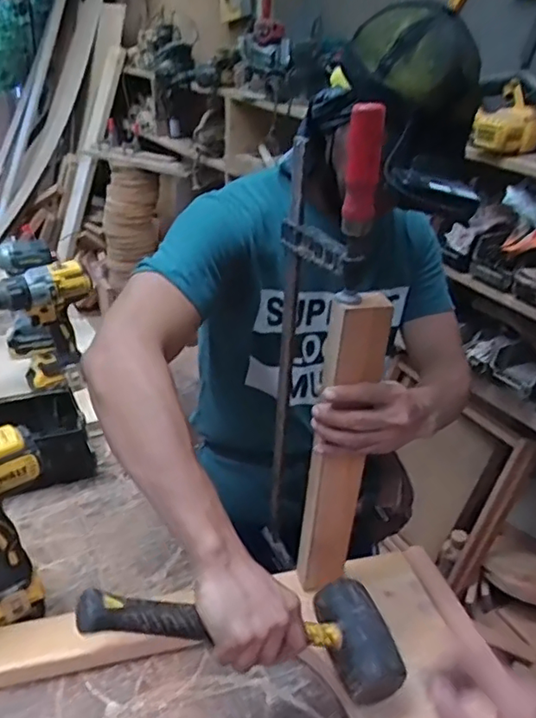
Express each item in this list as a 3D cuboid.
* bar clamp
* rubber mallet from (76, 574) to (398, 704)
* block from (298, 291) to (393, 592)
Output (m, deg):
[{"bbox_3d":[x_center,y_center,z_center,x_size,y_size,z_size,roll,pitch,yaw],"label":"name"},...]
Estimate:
[{"bbox_3d":[0.048,0.031,0.665,0.028,0.604,0.154,-10,33,-23],"label":"bar clamp"},{"bbox_3d":[-0.021,0.263,0.555,0.338,0.055,0.122,16,23,-27],"label":"rubber mallet"},{"bbox_3d":[0.082,0.110,0.643,0.060,0.380,0.039,7,30,5],"label":"block"}]

